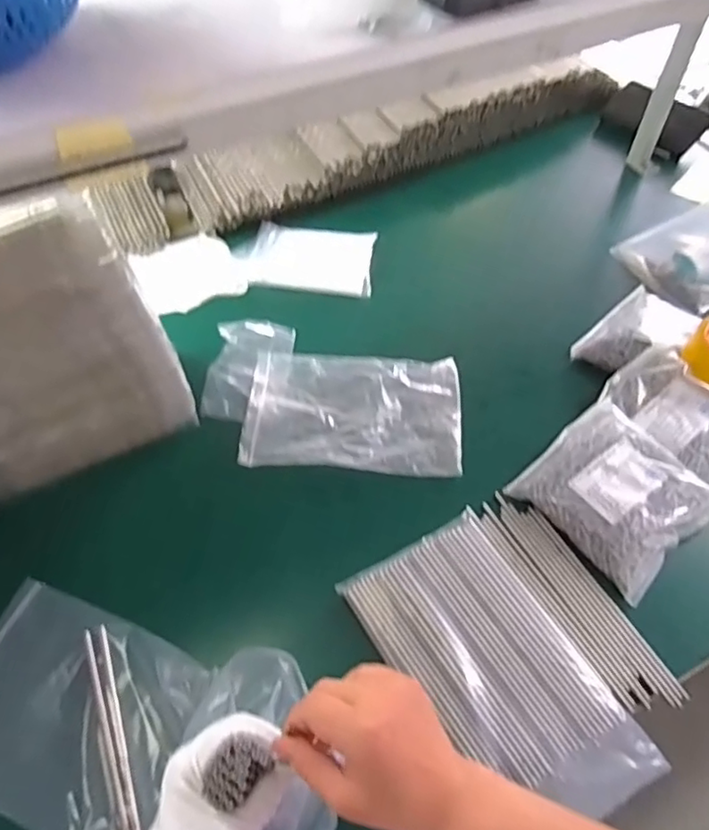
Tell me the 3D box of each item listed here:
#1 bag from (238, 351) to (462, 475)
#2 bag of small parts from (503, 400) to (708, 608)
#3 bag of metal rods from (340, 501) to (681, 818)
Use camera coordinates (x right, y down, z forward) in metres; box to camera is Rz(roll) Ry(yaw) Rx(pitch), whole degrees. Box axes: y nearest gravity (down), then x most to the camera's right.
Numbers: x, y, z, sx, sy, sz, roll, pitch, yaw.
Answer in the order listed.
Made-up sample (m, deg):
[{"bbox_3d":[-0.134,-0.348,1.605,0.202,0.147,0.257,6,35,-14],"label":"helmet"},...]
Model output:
[{"bbox_3d":[0.000,-0.009,0.873,0.295,0.013,0.195,3,54,3],"label":"bag"},{"bbox_3d":[0.327,0.096,0.764,0.180,0.049,0.190,-34,60,-22],"label":"bag of small parts"},{"bbox_3d":[0.151,0.263,0.655,0.188,0.028,0.319,-27,58,-18],"label":"bag of metal rods"}]

